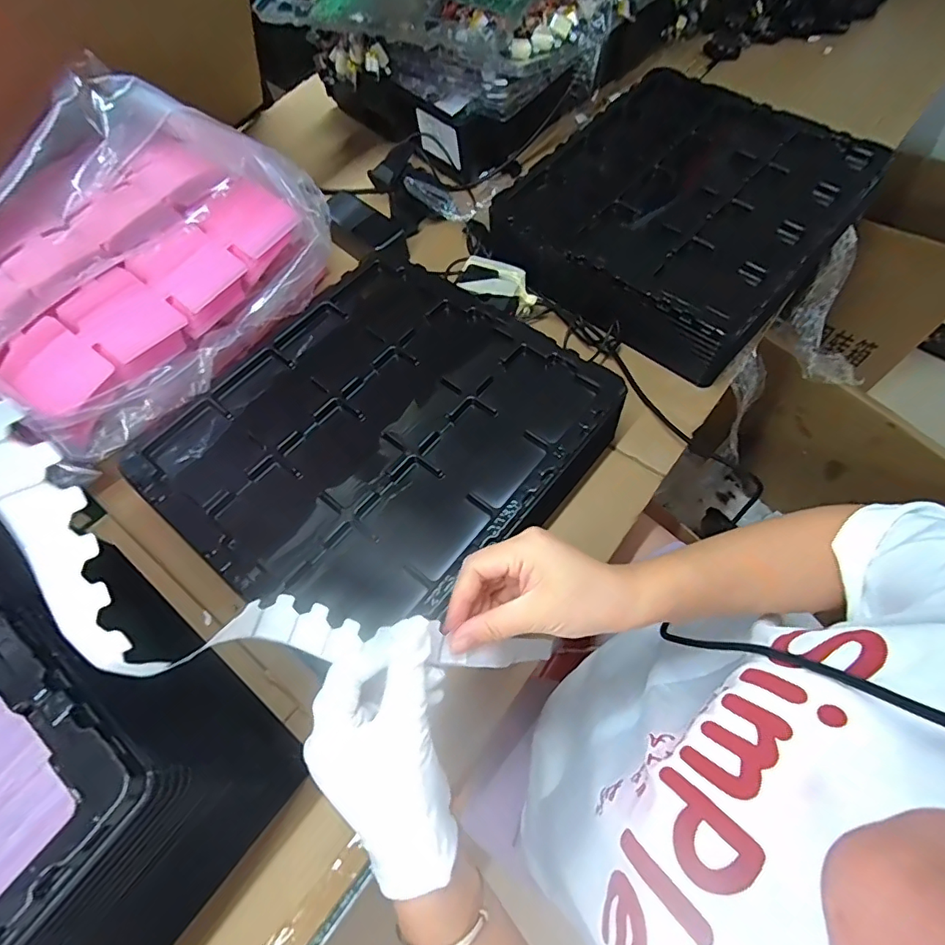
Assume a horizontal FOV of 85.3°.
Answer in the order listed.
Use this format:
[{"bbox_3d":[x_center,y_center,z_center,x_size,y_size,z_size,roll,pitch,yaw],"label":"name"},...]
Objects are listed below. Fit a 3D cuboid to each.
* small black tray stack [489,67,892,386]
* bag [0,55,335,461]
[{"bbox_3d":[0.260,-0.333,0.649,0.337,0.096,0.376,38,72,19],"label":"small black tray stack"},{"bbox_3d":[-0.364,-0.229,0.519,0.328,0.086,0.366,33,74,0],"label":"bag"}]

